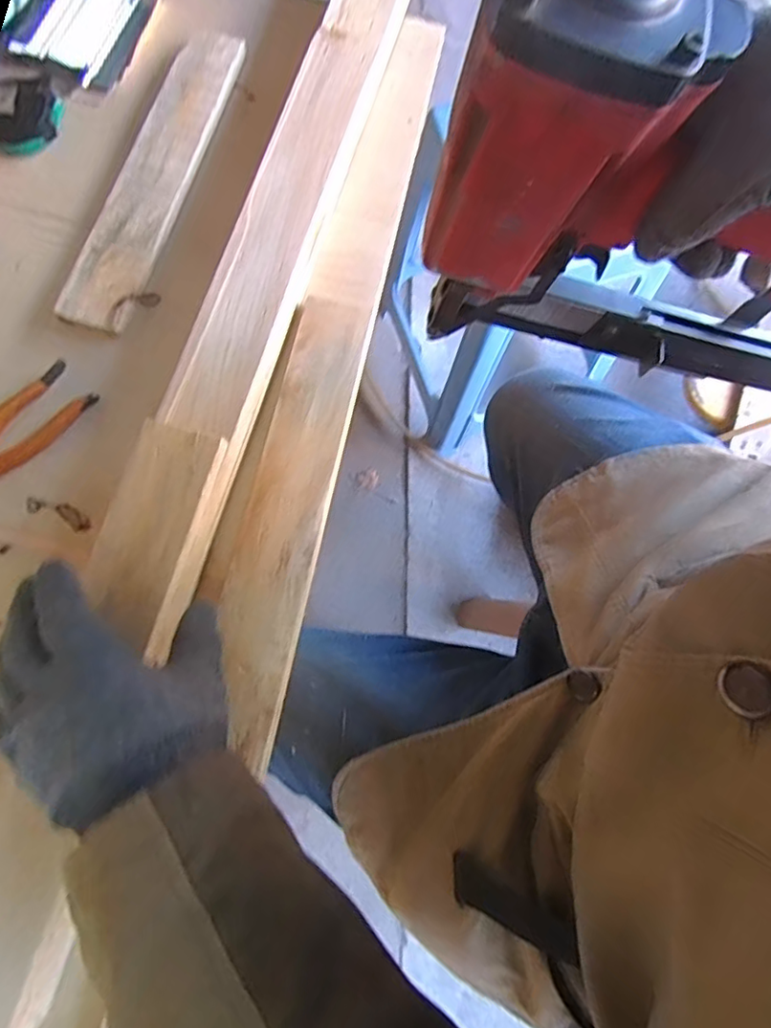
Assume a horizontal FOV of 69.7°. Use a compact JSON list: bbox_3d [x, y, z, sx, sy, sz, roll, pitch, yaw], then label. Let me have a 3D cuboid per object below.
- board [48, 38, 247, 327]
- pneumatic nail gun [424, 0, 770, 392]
[{"bbox_3d":[-0.217,-0.322,0.528,0.063,0.026,0.336,16,75,2],"label":"board"},{"bbox_3d":[0.160,-0.137,0.292,0.268,0.246,0.065,13,75,3],"label":"pneumatic nail gun"}]

